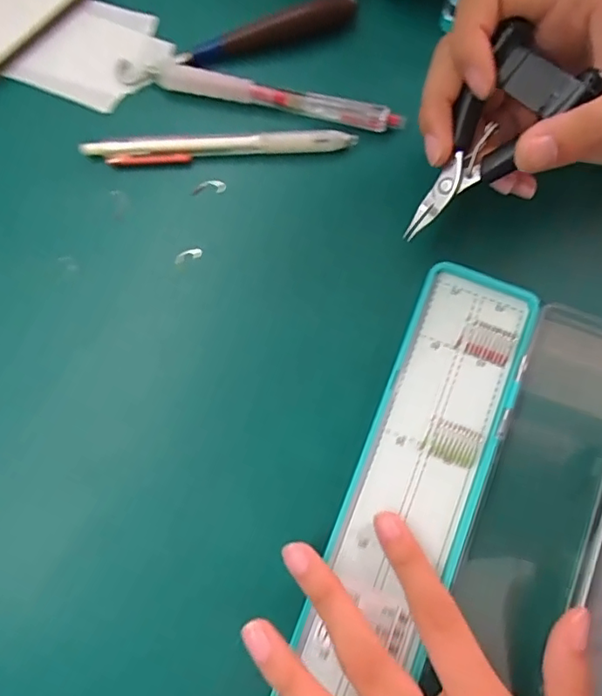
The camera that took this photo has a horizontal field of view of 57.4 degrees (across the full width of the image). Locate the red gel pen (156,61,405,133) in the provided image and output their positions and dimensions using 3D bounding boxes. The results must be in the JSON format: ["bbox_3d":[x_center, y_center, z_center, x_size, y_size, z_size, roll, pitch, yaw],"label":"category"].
[{"bbox_3d":[-0.012,-0.136,0.295,0.133,0.007,0.010,13,79,3],"label":"red gel pen"}]

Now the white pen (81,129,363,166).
[{"bbox_3d":[-0.043,-0.108,0.291,0.141,0.006,0.013,-2,79,0],"label":"white pen"}]

